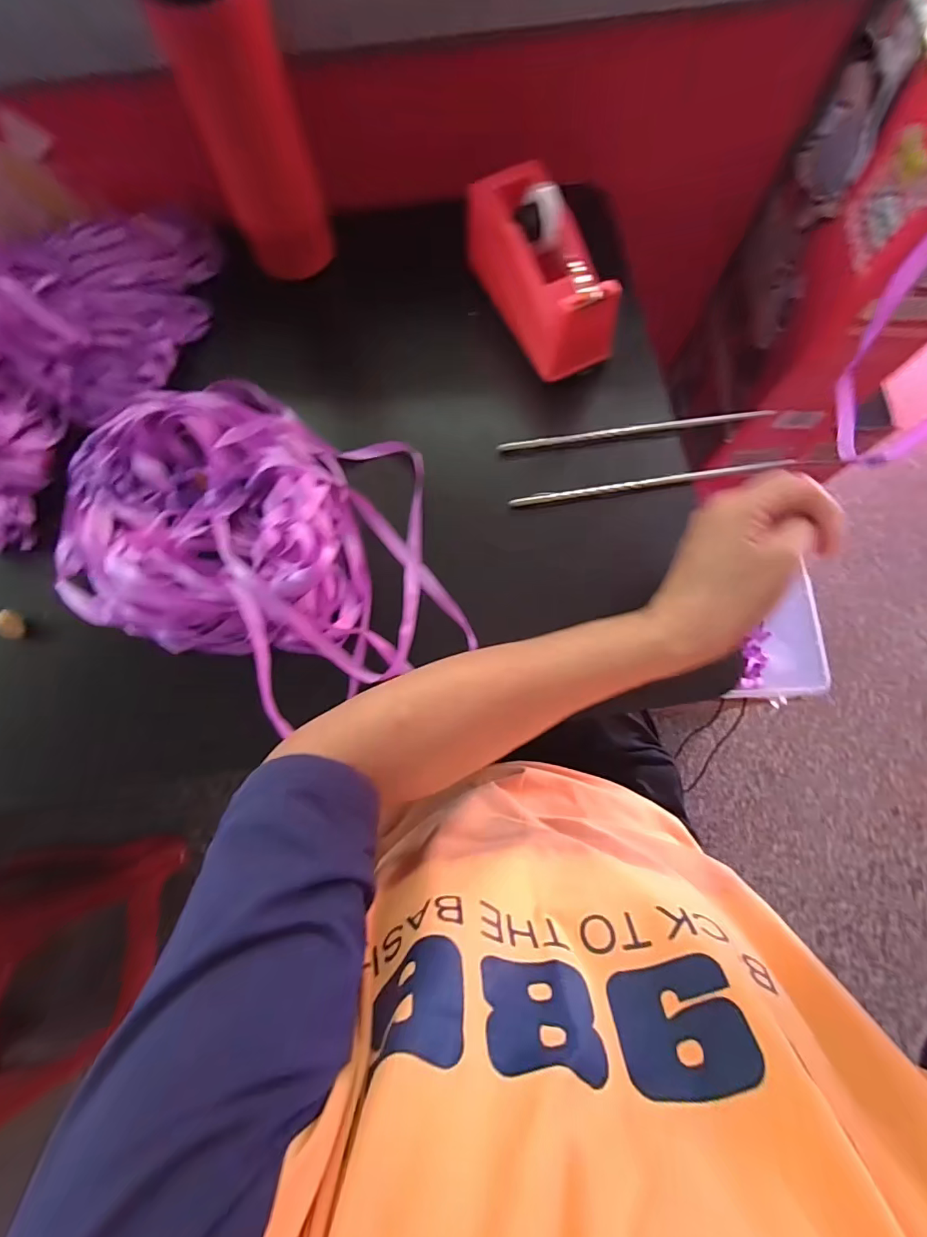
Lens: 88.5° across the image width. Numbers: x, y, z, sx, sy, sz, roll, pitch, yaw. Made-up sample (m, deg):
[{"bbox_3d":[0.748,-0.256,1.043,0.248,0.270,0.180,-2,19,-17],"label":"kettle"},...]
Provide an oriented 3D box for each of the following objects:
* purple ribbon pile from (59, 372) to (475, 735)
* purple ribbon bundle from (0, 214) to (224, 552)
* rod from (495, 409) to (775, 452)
[{"bbox_3d":[-0.145,-0.060,0.346,0.328,0.046,0.216,29,78,8],"label":"purple ribbon pile"},{"bbox_3d":[-0.372,-0.236,0.384,0.235,0.069,0.347,29,78,8],"label":"purple ribbon bundle"},{"bbox_3d":[0.136,-0.150,0.378,0.214,0.011,0.012,-6,76,-1],"label":"rod"}]

